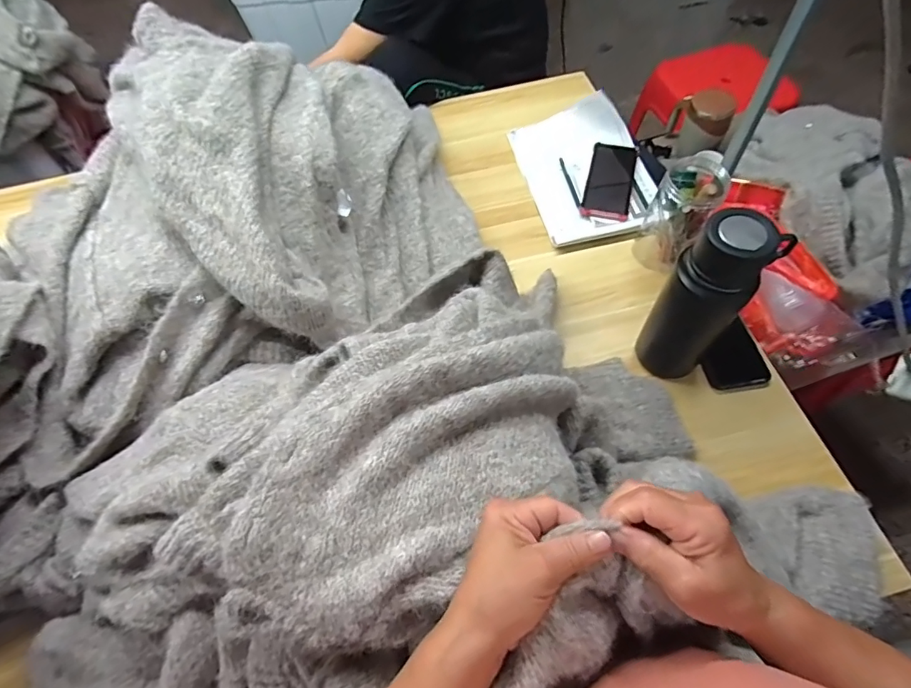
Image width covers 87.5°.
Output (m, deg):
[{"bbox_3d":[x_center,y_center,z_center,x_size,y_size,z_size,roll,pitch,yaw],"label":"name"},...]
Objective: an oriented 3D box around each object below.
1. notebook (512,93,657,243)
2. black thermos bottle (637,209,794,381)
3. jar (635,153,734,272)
[{"bbox_3d":[0.229,-0.310,0.831,0.204,0.050,0.291,-12,60,-2],"label":"notebook"},{"bbox_3d":[0.285,-0.049,0.554,0.081,0.227,0.070,37,69,22],"label":"black thermos bottle"},{"bbox_3d":[0.325,-0.188,0.693,0.083,0.146,0.078,34,68,21],"label":"jar"}]

